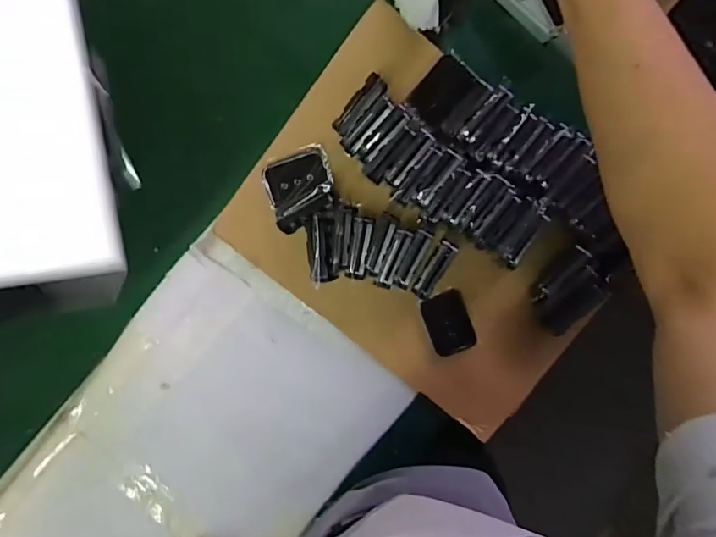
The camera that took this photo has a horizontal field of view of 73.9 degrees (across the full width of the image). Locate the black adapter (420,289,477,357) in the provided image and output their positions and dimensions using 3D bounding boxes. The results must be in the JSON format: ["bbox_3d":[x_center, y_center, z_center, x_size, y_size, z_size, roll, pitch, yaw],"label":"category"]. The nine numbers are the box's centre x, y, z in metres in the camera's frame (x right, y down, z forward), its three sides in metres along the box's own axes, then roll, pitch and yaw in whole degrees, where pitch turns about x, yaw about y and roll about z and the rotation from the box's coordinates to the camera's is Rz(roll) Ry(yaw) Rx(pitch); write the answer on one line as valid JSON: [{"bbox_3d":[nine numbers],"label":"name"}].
[{"bbox_3d":[0.128,0.078,0.672,0.059,0.019,0.087,-19,95,3],"label":"black adapter"}]

